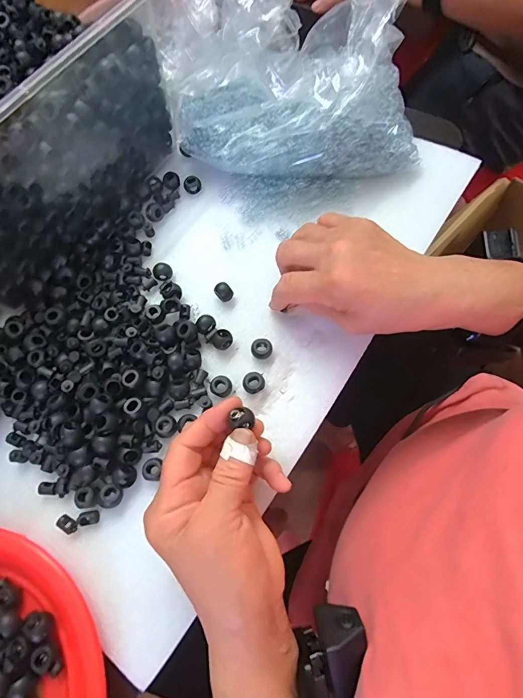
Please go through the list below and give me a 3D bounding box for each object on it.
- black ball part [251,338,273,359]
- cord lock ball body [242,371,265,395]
[{"bbox_3d":[0.001,0.001,0.325,0.017,0.014,0.016,-1,71,2],"label":"black ball part"},{"bbox_3d":[-0.006,0.028,0.316,0.017,0.012,0.016,-1,71,2],"label":"cord lock ball body"}]

